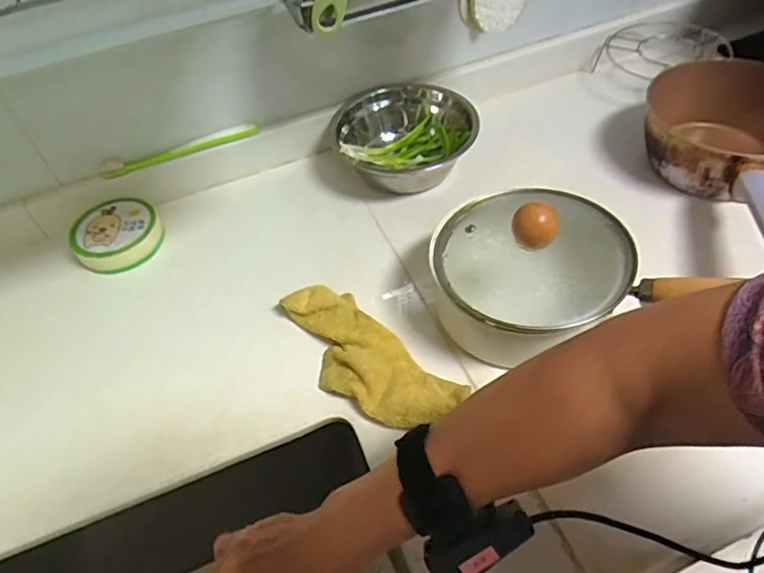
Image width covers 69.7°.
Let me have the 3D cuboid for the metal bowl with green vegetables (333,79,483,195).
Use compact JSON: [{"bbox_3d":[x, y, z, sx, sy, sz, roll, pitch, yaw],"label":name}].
[{"bbox_3d":[0.033,-0.177,0.670,0.153,0.079,0.140,-3,51,4],"label":"metal bowl with green vegetables"}]

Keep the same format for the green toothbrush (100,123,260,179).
[{"bbox_3d":[-0.243,-0.166,0.665,0.189,0.019,0.016,-18,52,-8],"label":"green toothbrush"}]

